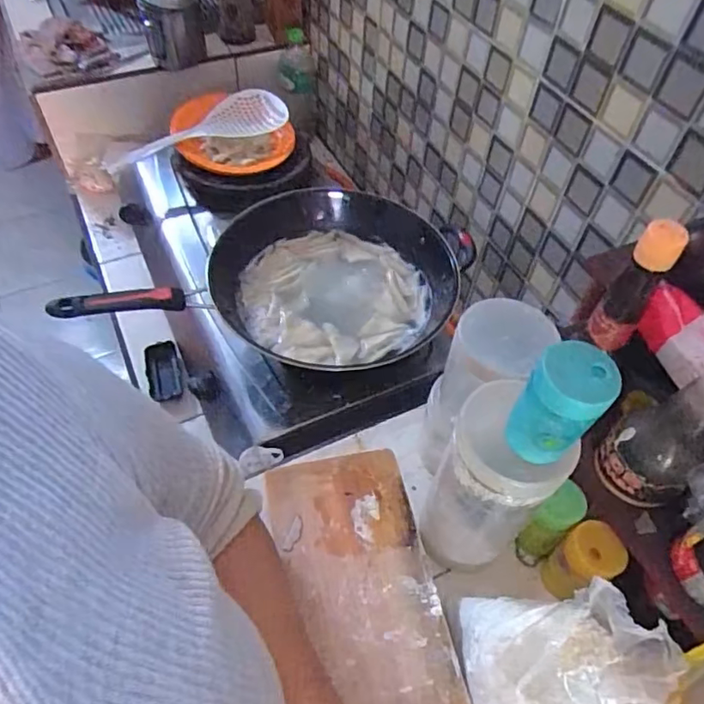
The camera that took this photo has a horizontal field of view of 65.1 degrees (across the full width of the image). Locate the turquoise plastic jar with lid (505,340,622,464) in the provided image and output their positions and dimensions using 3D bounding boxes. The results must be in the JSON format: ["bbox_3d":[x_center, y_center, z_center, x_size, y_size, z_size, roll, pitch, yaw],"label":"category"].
[{"bbox_3d":[0.135,0.035,0.362,0.046,0.082,0.042,2,52,-2],"label":"turquoise plastic jar with lid"}]

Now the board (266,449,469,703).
[{"bbox_3d":[0.008,0.205,0.484,0.125,0.007,0.245,-10,54,-11],"label":"board"}]

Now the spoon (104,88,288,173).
[{"bbox_3d":[-0.283,-0.410,1.018,0.338,0.048,0.095,-26,58,-21],"label":"spoon"}]

